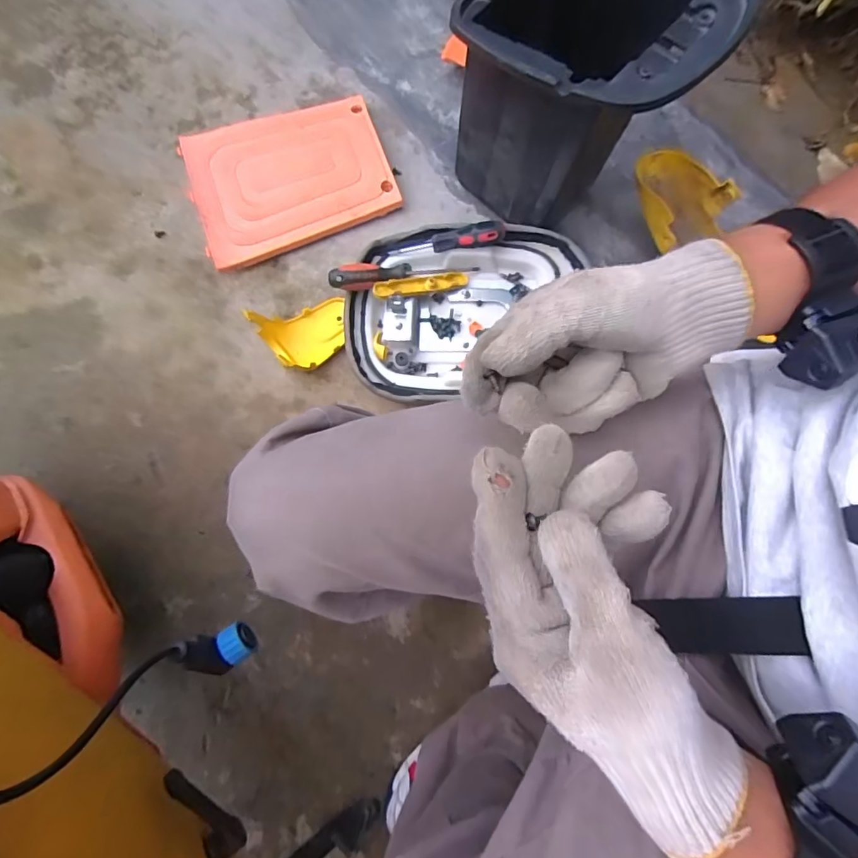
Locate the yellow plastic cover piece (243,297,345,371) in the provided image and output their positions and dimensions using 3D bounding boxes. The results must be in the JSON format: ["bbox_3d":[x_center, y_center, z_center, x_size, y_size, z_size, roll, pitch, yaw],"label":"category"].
[{"bbox_3d":[-0.180,-0.142,0.757,0.135,0.068,0.099,-23,81,-4],"label":"yellow plastic cover piece"}]

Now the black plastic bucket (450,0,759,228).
[{"bbox_3d":[0.168,-0.411,0.656,0.270,0.309,0.242,34,78,4],"label":"black plastic bucket"}]

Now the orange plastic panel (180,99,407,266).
[{"bbox_3d":[-0.226,-0.412,0.821,0.308,0.043,0.252,-20,81,-3],"label":"orange plastic panel"}]

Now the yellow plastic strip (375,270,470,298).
[{"bbox_3d":[-0.010,-0.203,0.709,0.138,0.011,0.025,-13,80,-20],"label":"yellow plastic strip"}]

